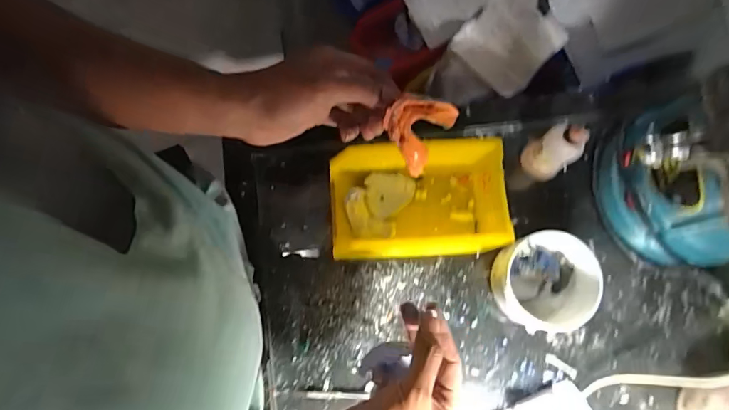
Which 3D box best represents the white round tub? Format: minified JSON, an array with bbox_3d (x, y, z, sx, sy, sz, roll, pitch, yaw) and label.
[{"bbox_3d":[0.184,0.080,0.465,0.101,0.056,0.094,0,78,-1],"label":"white round tub"}]

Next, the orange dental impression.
[{"bbox_3d":[0.043,-0.064,0.370,0.046,0.032,0.057,34,80,6],"label":"orange dental impression"}]

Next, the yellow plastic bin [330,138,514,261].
[{"bbox_3d":[0.054,-0.001,0.462,0.173,0.085,0.103,-4,78,-2],"label":"yellow plastic bin"}]

